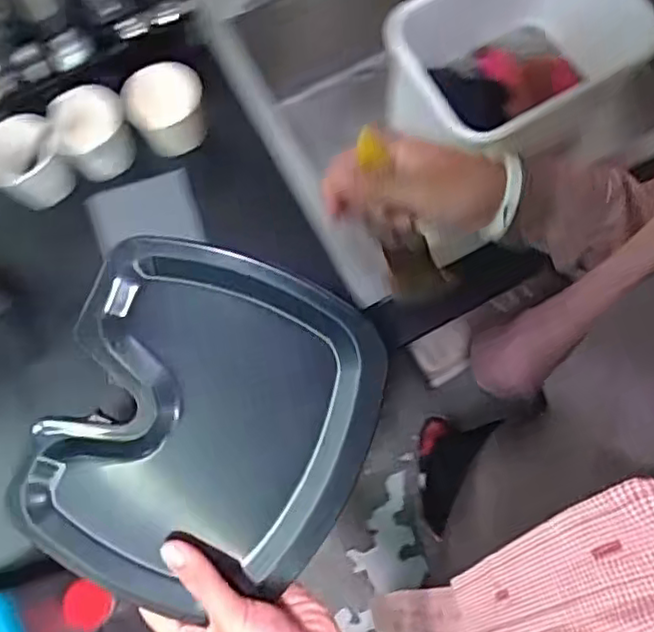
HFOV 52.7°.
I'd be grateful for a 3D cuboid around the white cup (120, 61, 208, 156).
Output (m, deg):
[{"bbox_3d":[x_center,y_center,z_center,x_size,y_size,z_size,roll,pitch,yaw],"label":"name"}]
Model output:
[{"bbox_3d":[-0.165,-0.218,0.689,0.075,0.086,0.062,-15,76,-4],"label":"white cup"}]

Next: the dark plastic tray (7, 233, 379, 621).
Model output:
[{"bbox_3d":[-0.077,0.077,0.430,0.198,0.022,0.237,22,99,-8],"label":"dark plastic tray"}]

